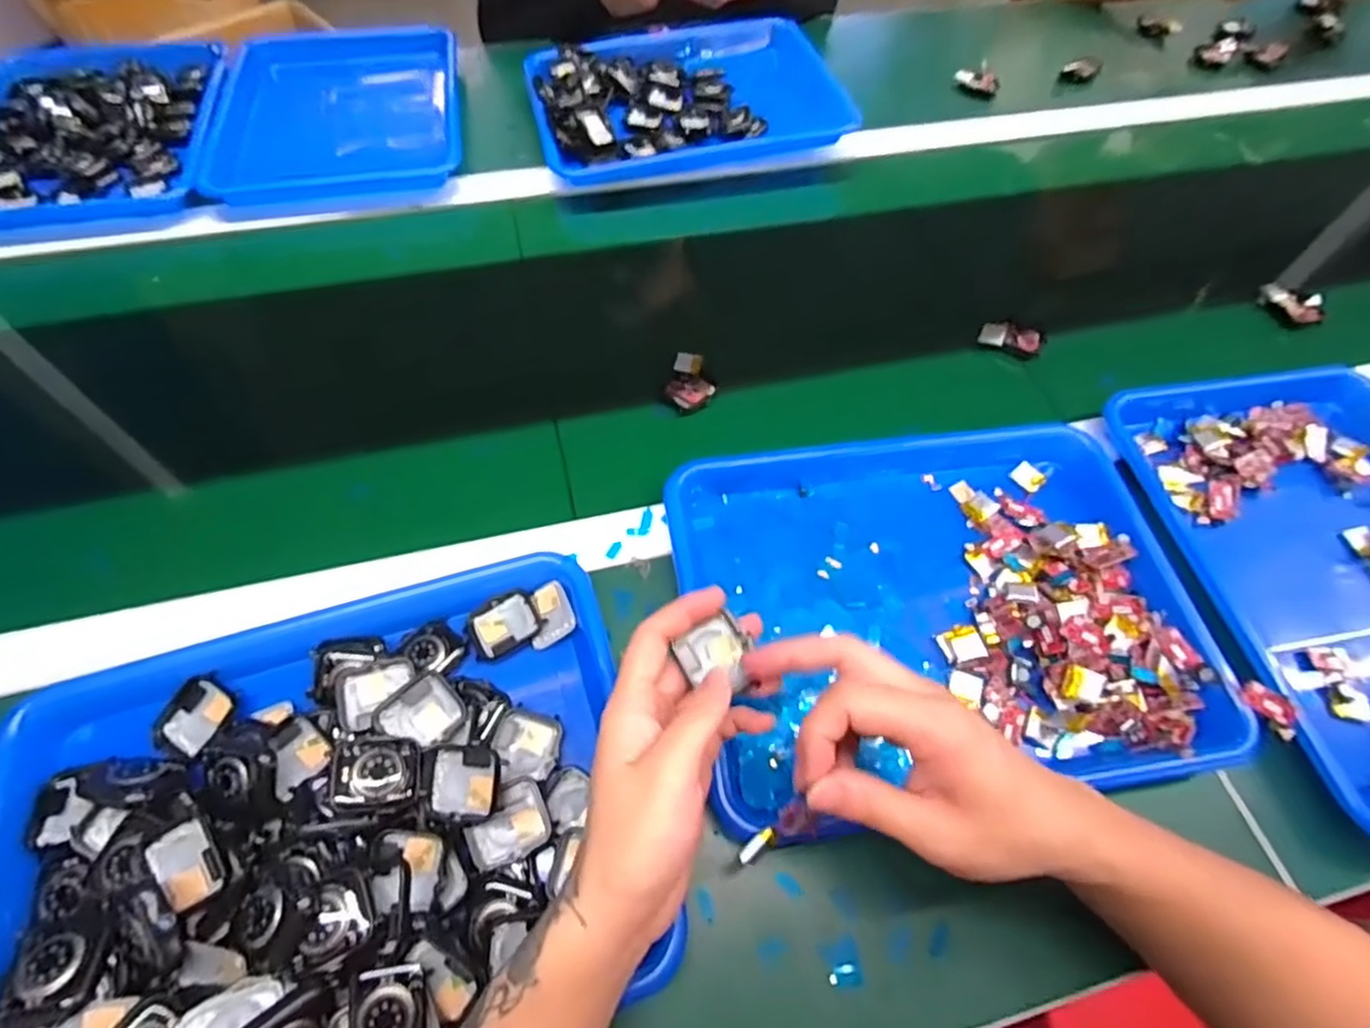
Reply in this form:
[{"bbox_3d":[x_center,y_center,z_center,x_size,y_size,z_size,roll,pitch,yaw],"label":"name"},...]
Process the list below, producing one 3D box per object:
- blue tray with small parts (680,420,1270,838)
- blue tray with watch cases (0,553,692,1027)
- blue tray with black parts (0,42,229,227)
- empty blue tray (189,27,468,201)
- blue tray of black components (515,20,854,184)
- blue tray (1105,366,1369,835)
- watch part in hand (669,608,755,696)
[{"bbox_3d":[0.163,0.053,0.426,0.322,0.034,0.246,-7,61,-6],"label":"blue tray with small parts"},{"bbox_3d":[-0.190,0.158,0.341,0.320,0.052,0.248,-16,62,-11],"label":"blue tray with watch cases"},{"bbox_3d":[-0.616,-0.414,0.675,0.257,0.029,0.319,-11,61,-9],"label":"blue tray with black parts"},{"bbox_3d":[-0.383,-0.459,0.733,0.249,0.035,0.321,-11,61,-8],"label":"empty blue tray"},{"bbox_3d":[-0.001,-0.482,0.749,0.344,0.042,0.243,-10,61,-8],"label":"blue tray of black components"},{"bbox_3d":[0.476,0.038,0.474,0.255,0.044,0.350,-5,60,-5],"label":"blue tray"},{"bbox_3d":[0.018,0.074,0.336,0.035,0.013,0.038,-26,64,-16],"label":"watch part in hand"}]

